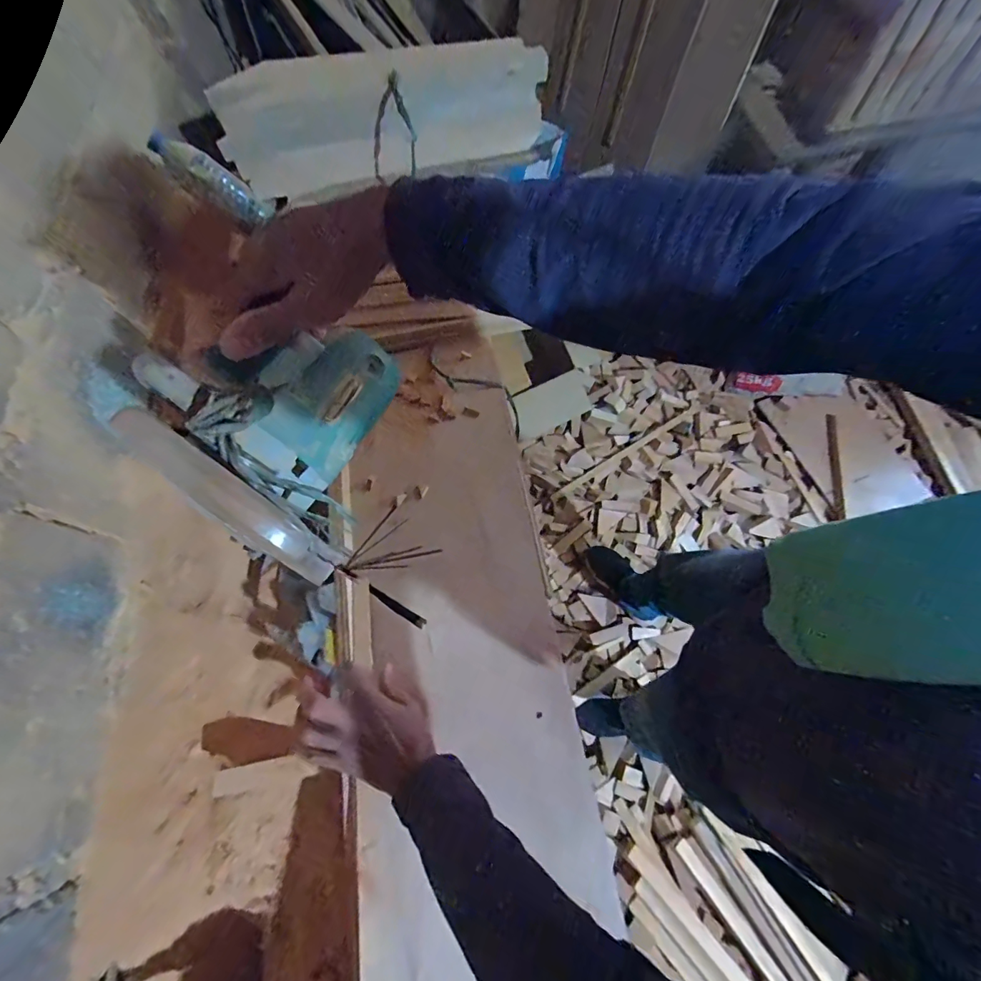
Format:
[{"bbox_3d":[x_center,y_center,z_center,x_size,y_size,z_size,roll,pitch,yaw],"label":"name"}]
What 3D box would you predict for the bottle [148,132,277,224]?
[{"bbox_3d":[-0.474,-0.531,0.767,0.063,0.182,0.057,-27,63,31],"label":"bottle"}]

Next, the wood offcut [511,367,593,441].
[{"bbox_3d":[0.200,-0.286,1.498,0.254,0.024,0.158,-24,109,7],"label":"wood offcut"}]

